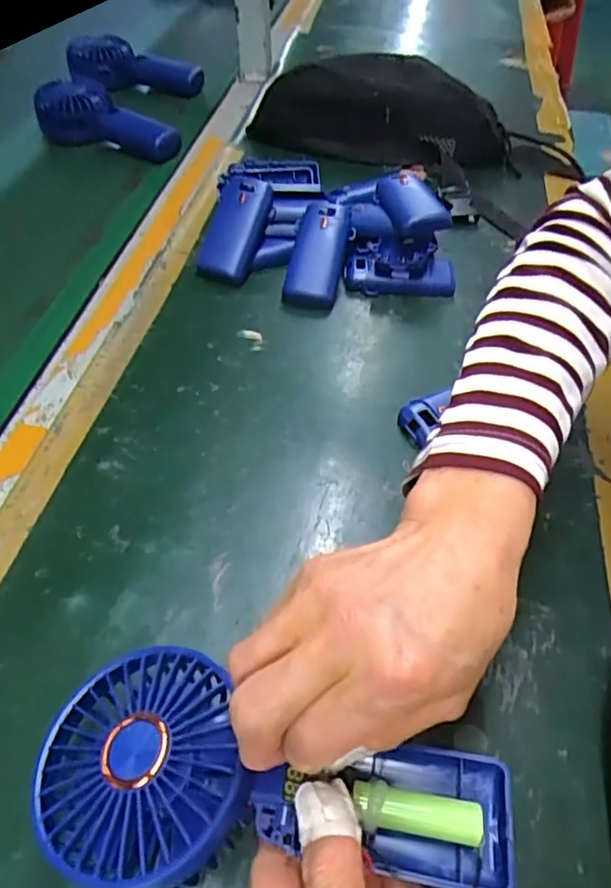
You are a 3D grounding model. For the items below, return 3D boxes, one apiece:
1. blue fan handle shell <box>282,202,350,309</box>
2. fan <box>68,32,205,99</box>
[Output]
[{"bbox_3d":[0.011,-0.164,0.491,0.046,0.028,0.104,8,72,4],"label":"blue fan handle shell"},{"bbox_3d":[-0.226,-0.502,0.786,0.201,0.059,0.055,16,52,10],"label":"fan"}]

